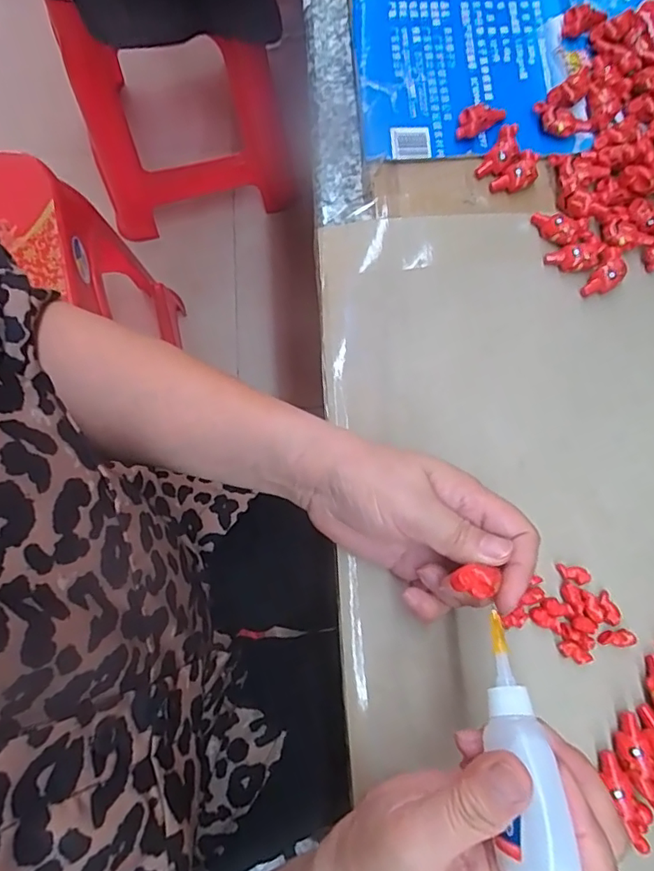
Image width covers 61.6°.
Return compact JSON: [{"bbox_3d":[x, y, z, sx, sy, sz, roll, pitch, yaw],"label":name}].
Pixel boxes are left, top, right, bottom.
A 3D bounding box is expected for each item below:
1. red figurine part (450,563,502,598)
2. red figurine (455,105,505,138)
[{"bbox_3d":[0.069,0.067,0.249,0.019,0.006,0.013,3,77,1],"label":"red figurine part"},{"bbox_3d":[0.102,-0.209,0.365,0.038,0.015,0.014,-20,78,-6],"label":"red figurine"}]

